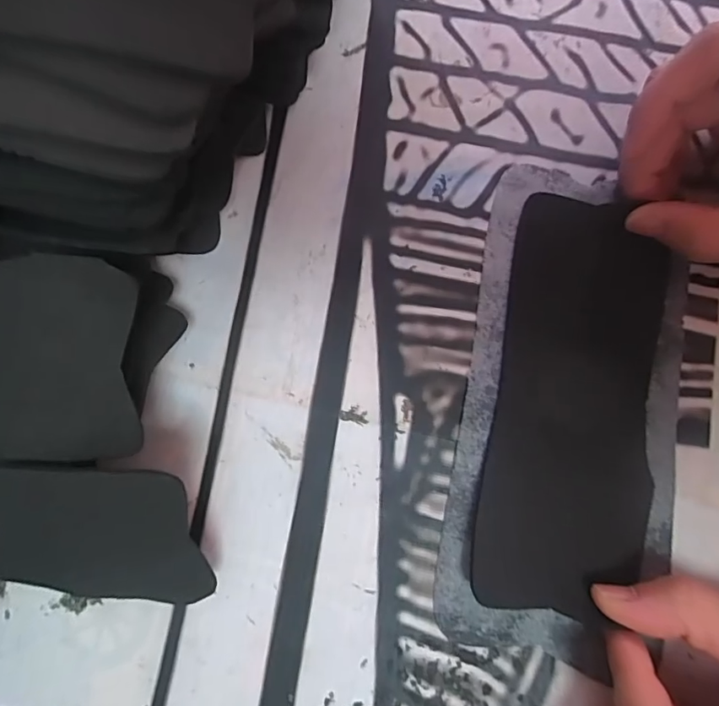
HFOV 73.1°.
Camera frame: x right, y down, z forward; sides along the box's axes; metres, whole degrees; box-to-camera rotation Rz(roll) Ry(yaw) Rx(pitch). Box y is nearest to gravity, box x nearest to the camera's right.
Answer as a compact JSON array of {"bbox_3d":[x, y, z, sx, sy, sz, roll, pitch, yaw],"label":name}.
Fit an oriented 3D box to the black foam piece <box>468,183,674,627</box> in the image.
[{"bbox_3d":[0.101,0.018,0.224,0.072,0.016,0.185,11,80,4],"label":"black foam piece"}]

